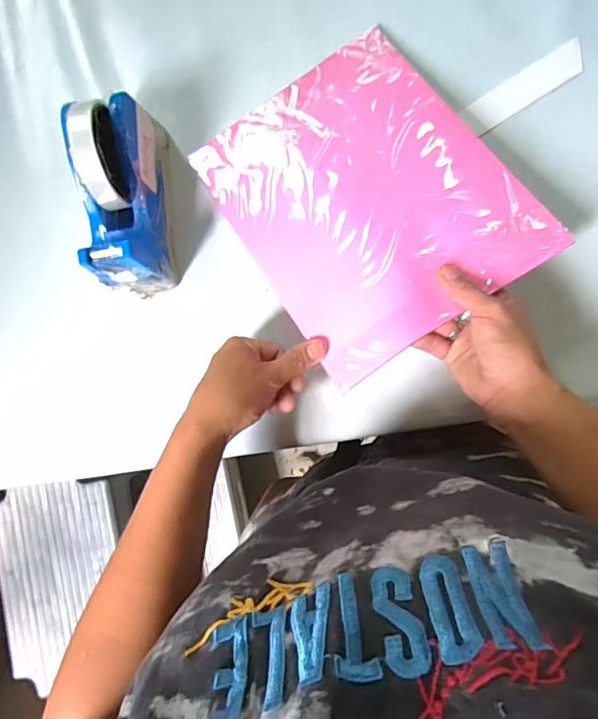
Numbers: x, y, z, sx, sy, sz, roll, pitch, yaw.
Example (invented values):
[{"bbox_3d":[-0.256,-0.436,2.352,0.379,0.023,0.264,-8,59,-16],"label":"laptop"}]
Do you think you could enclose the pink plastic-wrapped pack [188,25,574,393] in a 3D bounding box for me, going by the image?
[{"bbox_3d":[0.052,-0.145,0.425,0.212,0.013,0.276,-34,70,5],"label":"pink plastic-wrapped pack"}]

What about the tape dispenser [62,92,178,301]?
[{"bbox_3d":[-0.155,-0.148,0.426,0.058,0.106,0.165,-5,85,6],"label":"tape dispenser"}]

